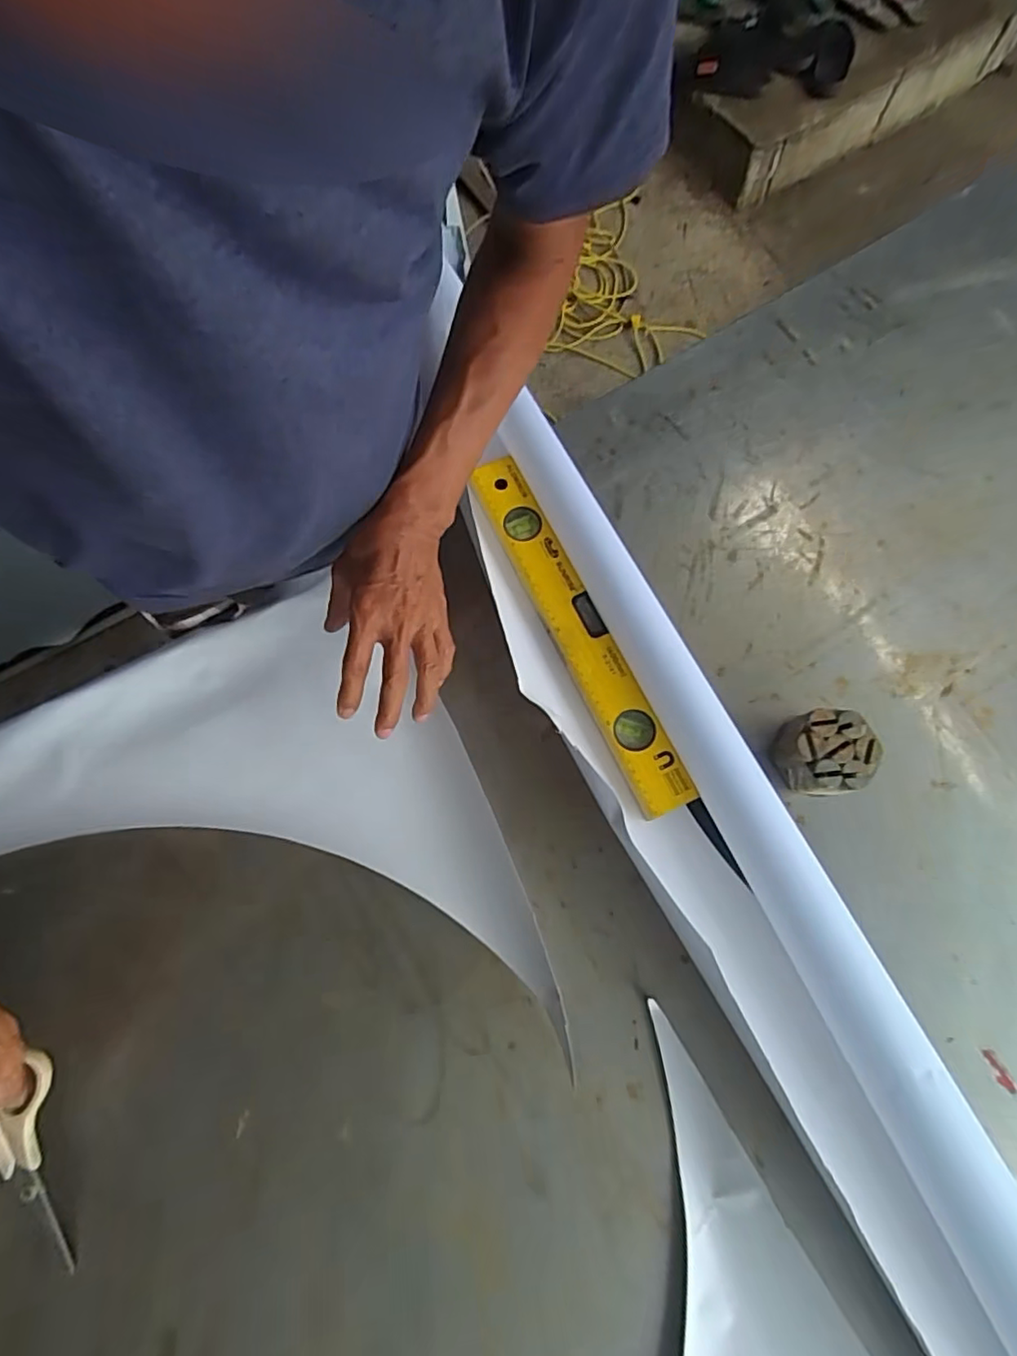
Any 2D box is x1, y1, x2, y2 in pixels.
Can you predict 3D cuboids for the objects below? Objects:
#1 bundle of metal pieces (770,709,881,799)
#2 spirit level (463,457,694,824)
[{"bbox_3d":[0.280,0.068,0.540,0.076,0.053,0.076,-8,75,-3],"label":"bundle of metal pieces"},{"bbox_3d":[0.063,-0.049,0.583,0.050,0.025,0.374,-25,76,-7],"label":"spirit level"}]

